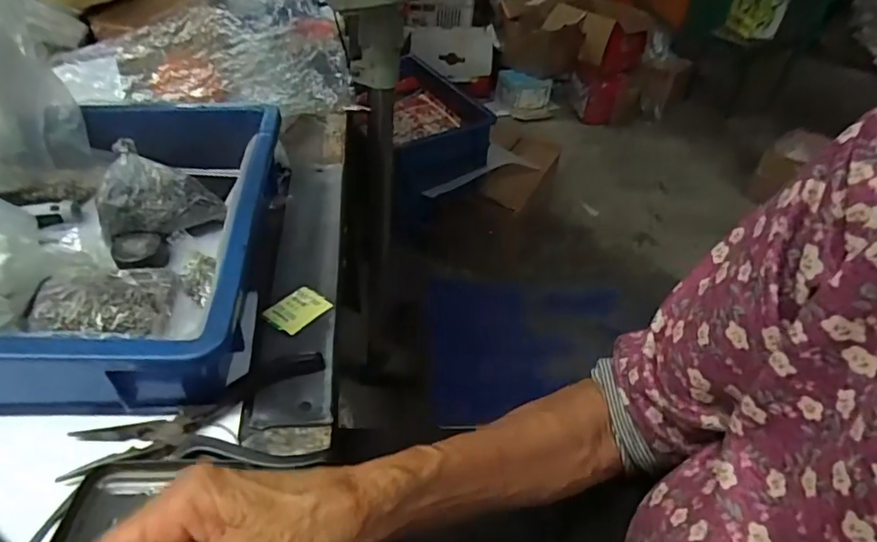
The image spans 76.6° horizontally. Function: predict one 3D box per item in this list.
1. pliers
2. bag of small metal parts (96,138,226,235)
[{"bbox_3d":[-0.149,0.096,0.353,0.149,0.016,0.080,-4,44,-12],"label":"pliers"},{"bbox_3d":[-0.236,-0.068,0.468,0.092,0.051,0.068,-14,44,-22],"label":"bag of small metal parts"}]

